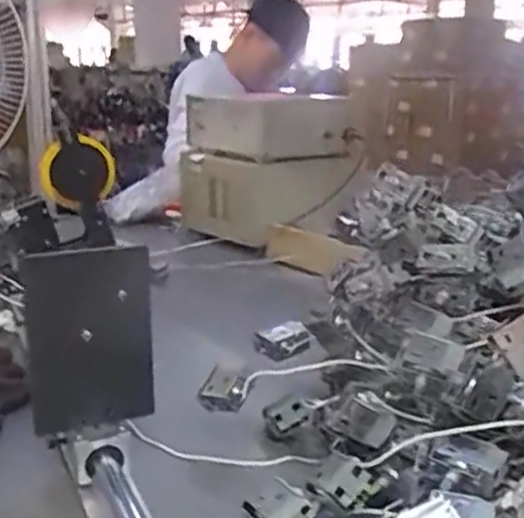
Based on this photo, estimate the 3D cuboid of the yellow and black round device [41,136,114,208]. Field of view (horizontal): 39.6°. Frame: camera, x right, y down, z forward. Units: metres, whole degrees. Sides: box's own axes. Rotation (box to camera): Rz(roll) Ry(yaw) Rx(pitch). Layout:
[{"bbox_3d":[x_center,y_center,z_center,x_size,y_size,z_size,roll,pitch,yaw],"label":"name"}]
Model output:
[{"bbox_3d":[-0.250,-0.117,0.980,0.094,0.085,0.037,-3,14,-12],"label":"yellow and black round device"}]

